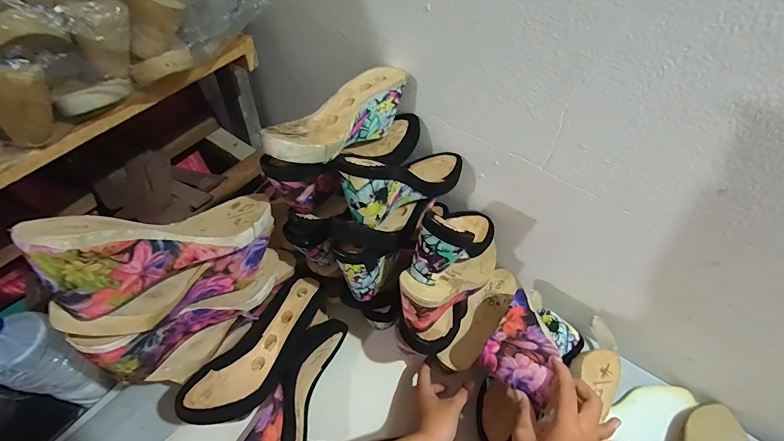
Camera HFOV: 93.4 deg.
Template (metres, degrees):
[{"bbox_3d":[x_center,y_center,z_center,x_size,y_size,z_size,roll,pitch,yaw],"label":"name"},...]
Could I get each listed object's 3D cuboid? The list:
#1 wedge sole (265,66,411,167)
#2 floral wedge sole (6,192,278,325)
[{"bbox_3d":[-0.071,-0.131,0.486,0.079,0.075,0.230,30,56,18],"label":"wedge sole"},{"bbox_3d":[-0.237,0.030,0.389,0.078,0.244,0.124,27,100,16],"label":"floral wedge sole"}]

